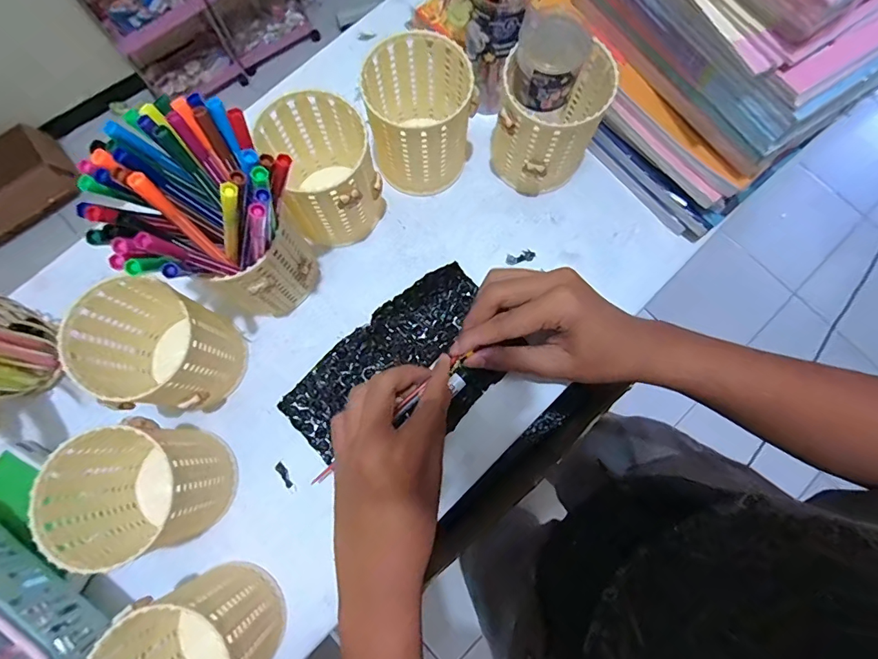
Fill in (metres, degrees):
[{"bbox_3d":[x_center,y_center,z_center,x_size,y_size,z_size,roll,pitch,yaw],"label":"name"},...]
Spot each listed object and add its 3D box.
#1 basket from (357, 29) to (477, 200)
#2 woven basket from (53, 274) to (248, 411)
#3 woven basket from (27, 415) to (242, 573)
[{"bbox_3d":[-0.014,-0.175,0.394,0.084,0.099,0.082,0,78,0],"label":"basket"},{"bbox_3d":[-0.204,0.015,0.354,0.088,0.099,0.078,35,80,7],"label":"woven basket"},{"bbox_3d":[-0.205,0.111,0.330,0.085,0.098,0.079,0,78,0],"label":"woven basket"}]

